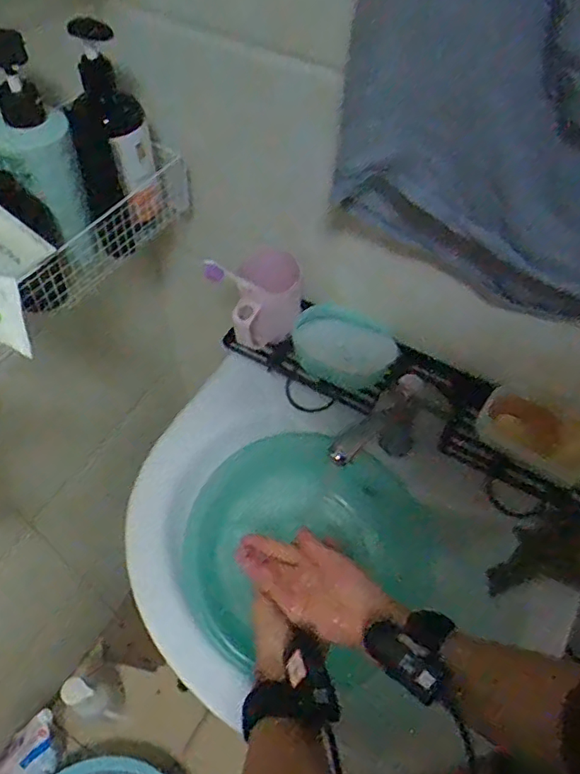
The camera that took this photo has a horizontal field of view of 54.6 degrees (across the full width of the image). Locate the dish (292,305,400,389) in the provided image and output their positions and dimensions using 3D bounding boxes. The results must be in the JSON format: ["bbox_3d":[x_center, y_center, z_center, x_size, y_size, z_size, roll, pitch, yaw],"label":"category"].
[{"bbox_3d":[0.064,-0.047,0.679,0.122,0.051,0.069,25,58,14],"label":"dish"}]

